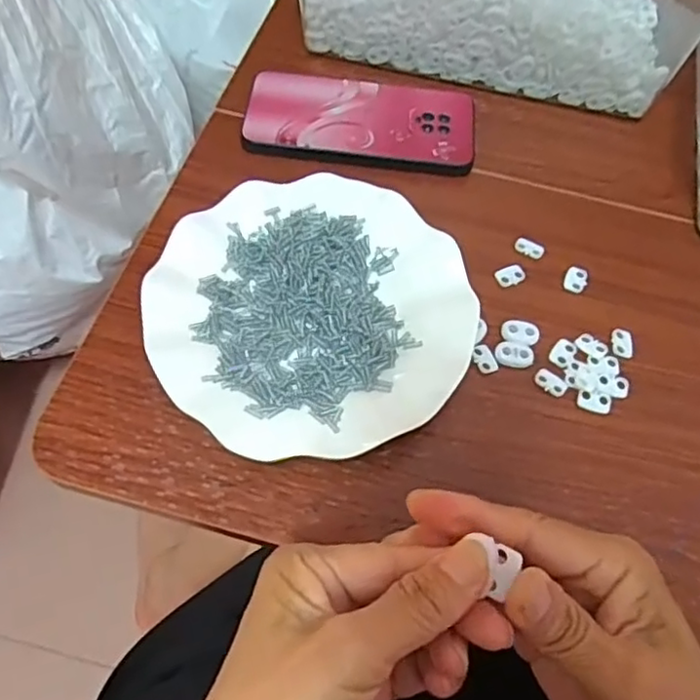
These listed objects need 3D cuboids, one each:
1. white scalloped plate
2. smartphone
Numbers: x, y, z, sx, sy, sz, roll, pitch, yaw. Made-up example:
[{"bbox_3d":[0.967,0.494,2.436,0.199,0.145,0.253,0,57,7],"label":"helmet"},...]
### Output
[{"bbox_3d":[-0.023,-0.023,0.375,0.177,0.023,0.179,1,62,-3],"label":"white scalloped plate"},{"bbox_3d":[0.008,-0.166,0.463,0.164,0.011,0.076,5,61,-1],"label":"smartphone"}]

